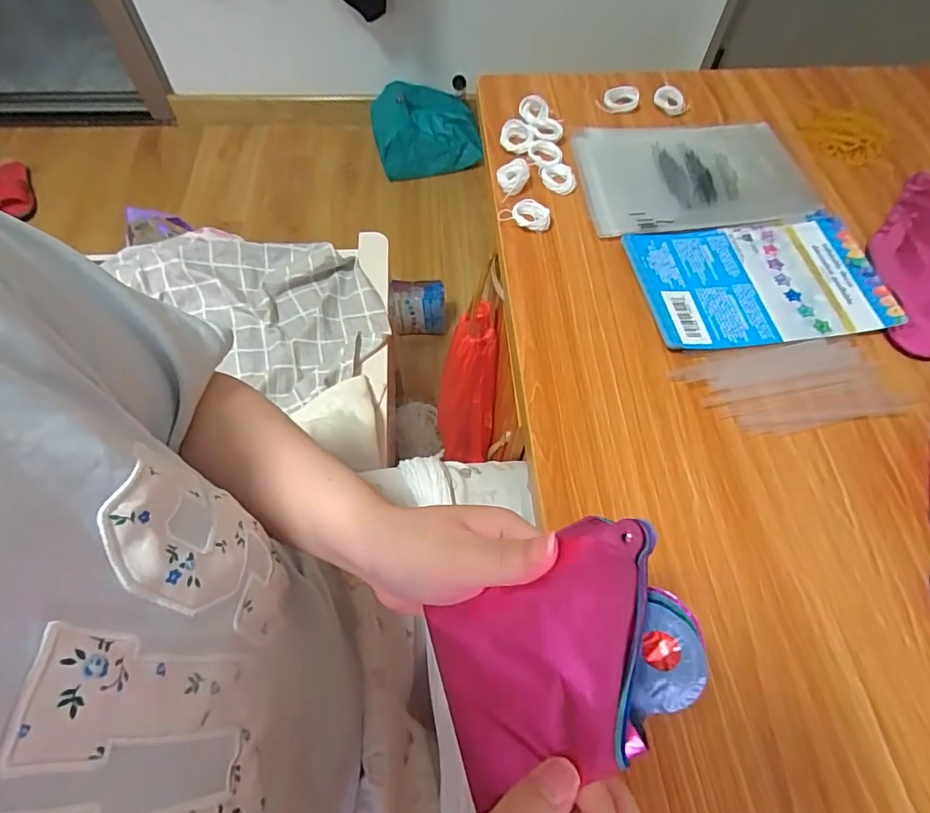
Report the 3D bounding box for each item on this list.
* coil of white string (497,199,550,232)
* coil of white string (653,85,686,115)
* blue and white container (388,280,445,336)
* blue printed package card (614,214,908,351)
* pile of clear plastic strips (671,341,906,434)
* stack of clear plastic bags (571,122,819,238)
[{"bbox_3d":[0.052,-0.166,0.441,0.043,0.011,0.028,14,62,6],"label":"coil of white string"},{"bbox_3d":[0.211,-0.313,0.523,0.017,0.014,0.033,-37,69,-19],"label":"coil of white string"},{"bbox_3d":[-0.119,-0.248,1.281,0.137,0.120,0.083,-1,62,-2],"label":"blue and white container"},{"bbox_3d":[0.234,-0.100,0.409,0.190,0.008,0.118,-7,62,-6],"label":"blue printed package card"},{"bbox_3d":[0.233,-0.014,0.366,0.151,0.007,0.065,-9,62,-6],"label":"pile of clear plastic strips"},{"bbox_3d":[0.205,-0.214,0.468,0.195,0.008,0.139,-3,62,-3],"label":"stack of clear plastic bags"}]

